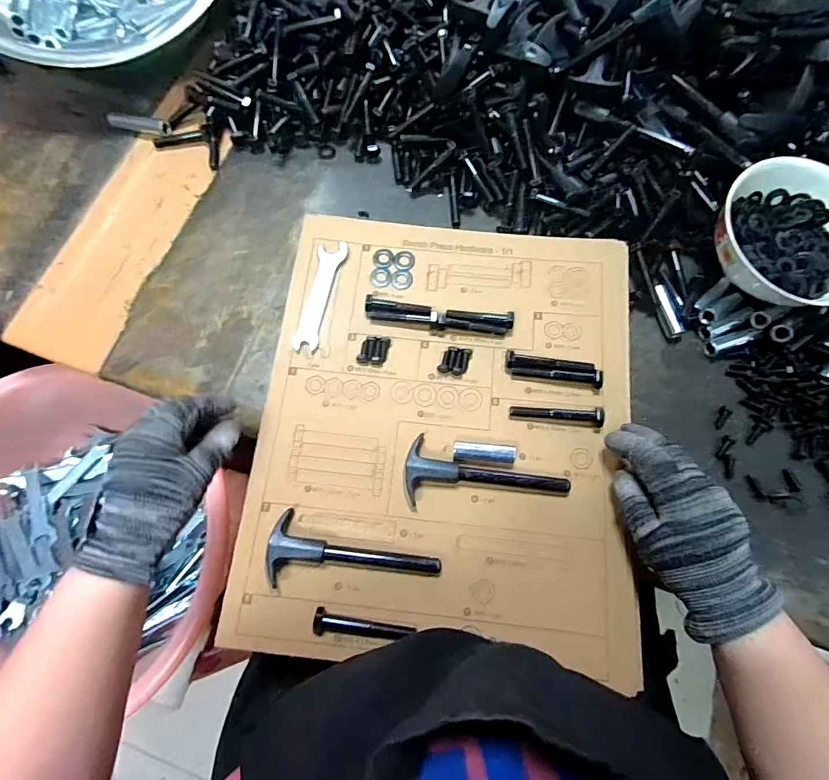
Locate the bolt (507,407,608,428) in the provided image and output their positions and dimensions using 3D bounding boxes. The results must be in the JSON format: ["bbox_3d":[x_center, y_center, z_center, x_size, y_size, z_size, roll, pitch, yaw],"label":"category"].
[{"bbox_3d":[0.119,0.020,0.377,0.076,0.019,0.014,5,75,3],"label":"bolt"}]

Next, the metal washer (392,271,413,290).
[{"bbox_3d":[-0.011,-0.103,0.423,0.020,0.004,0.020,0,75,1],"label":"metal washer"}]

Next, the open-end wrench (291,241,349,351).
[{"bbox_3d":[-0.087,-0.088,0.416,0.025,0.004,0.110,11,75,4],"label":"open-end wrench"}]

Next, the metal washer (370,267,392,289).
[{"bbox_3d":[-0.032,-0.105,0.423,0.020,0.004,0.021,0,75,1],"label":"metal washer"}]

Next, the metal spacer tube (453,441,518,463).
[{"bbox_3d":[0.057,0.052,0.371,0.051,0.015,0.015,2,75,2],"label":"metal spacer tube"}]

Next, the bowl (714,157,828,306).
[{"bbox_3d":[0.330,-0.130,0.402,0.133,0.050,0.135,0,75,1],"label":"bowl"}]

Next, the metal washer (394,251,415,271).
[{"bbox_3d":[-0.010,-0.123,0.429,0.019,0.004,0.020,0,75,1],"label":"metal washer"}]

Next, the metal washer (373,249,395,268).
[{"bbox_3d":[-0.029,-0.125,0.428,0.020,0.004,0.020,0,75,1],"label":"metal washer"}]

